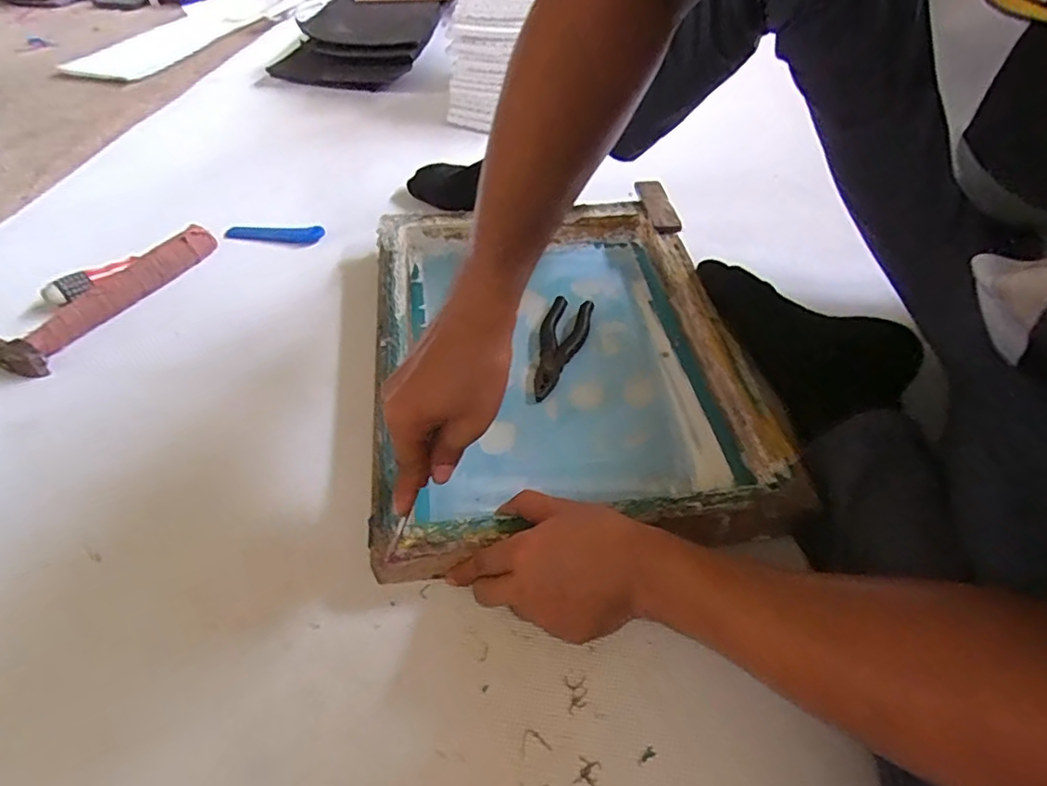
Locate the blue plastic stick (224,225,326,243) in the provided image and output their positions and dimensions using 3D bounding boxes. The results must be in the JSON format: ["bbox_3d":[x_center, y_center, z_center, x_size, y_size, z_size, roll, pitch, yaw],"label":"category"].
[{"bbox_3d":[-0.337,-0.214,0.771,0.129,0.018,0.023,0,47,-1],"label":"blue plastic stick"}]

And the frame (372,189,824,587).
[{"bbox_3d":[0.031,-0.041,0.581,0.349,0.061,0.433,-6,50,-6],"label":"frame"}]

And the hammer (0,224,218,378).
[{"bbox_3d":[-0.466,-0.111,0.659,0.068,0.030,0.263,26,52,21],"label":"hammer"}]

